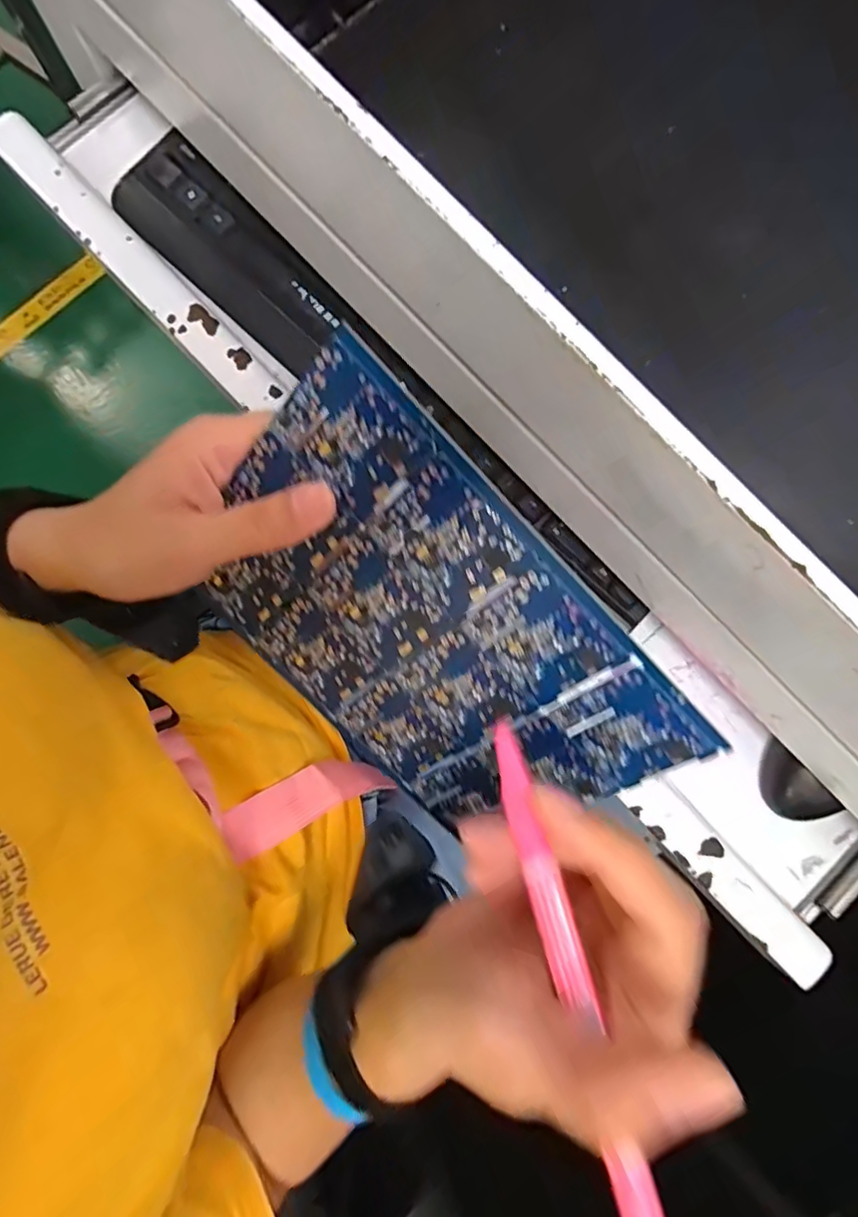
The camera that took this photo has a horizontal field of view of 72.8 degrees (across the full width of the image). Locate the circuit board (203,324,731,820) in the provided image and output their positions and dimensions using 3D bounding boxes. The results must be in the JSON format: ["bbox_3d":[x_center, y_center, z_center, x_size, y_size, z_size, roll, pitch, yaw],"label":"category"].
[{"bbox_3d":[-0.002,0.014,0.227,0.185,0.004,0.129,46,125,-8],"label":"circuit board"}]

